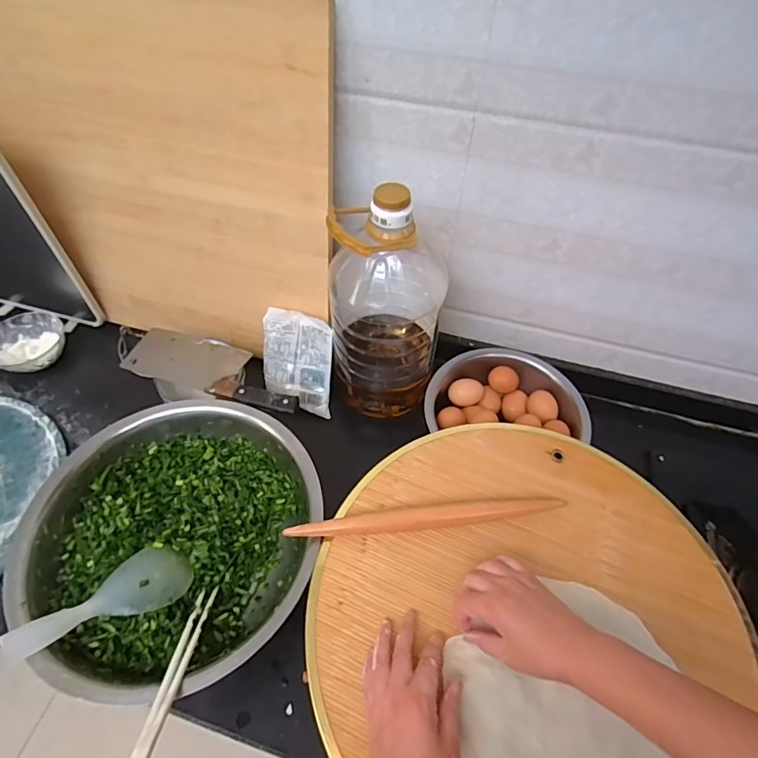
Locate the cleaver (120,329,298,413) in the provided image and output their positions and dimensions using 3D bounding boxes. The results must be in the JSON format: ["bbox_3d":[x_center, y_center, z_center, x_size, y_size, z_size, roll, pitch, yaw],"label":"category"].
[{"bbox_3d":[-0.243,-0.015,0.695,0.281,0.029,0.089,17,54,11],"label":"cleaver"}]

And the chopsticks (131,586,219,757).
[{"bbox_3d":[-0.202,0.288,0.465,0.021,0.011,0.201,-2,15,-3],"label":"chopsticks"}]

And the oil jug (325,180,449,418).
[{"bbox_3d":[0.011,-0.102,0.643,0.150,0.335,0.138,1,53,-1],"label":"oil jug"}]

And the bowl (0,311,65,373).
[{"bbox_3d":[-0.605,-0.056,0.794,0.112,0.046,0.118,1,53,-1],"label":"bowl"}]

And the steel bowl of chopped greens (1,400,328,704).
[{"bbox_3d":[-0.239,0.195,0.575,0.333,0.093,0.324,1,53,-1],"label":"steel bowl of chopped greens"}]

